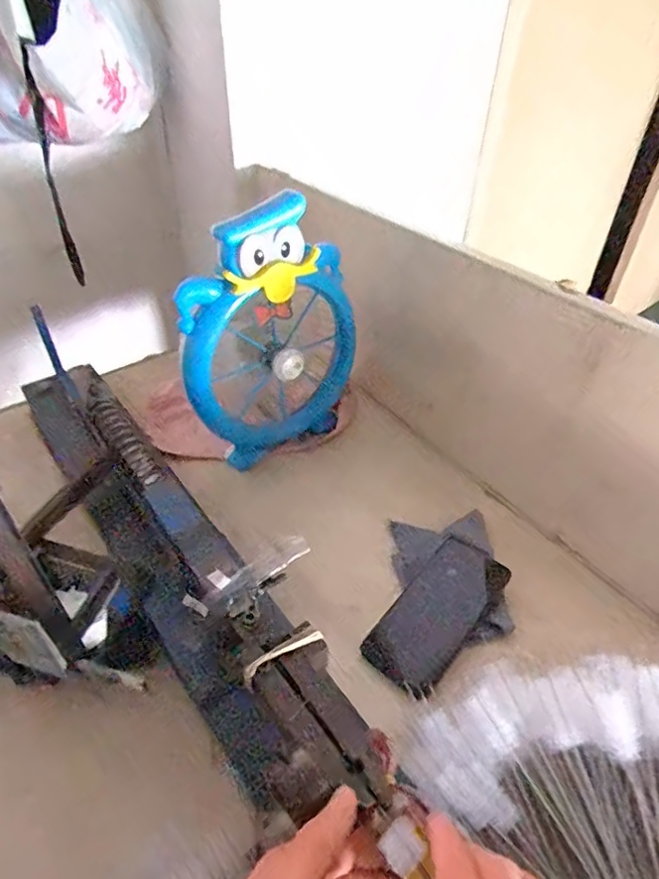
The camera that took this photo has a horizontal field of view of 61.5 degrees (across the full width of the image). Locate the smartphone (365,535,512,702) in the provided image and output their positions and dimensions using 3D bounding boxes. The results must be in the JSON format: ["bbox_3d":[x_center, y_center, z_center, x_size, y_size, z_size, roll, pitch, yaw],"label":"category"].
[{"bbox_3d":[0.108,0.170,0.547,0.075,0.005,0.156,35,67,25],"label":"smartphone"}]

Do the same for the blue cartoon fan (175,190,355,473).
[{"bbox_3d":[-0.059,-0.112,0.660,0.215,0.296,0.069,-31,51,-31],"label":"blue cartoon fan"}]

